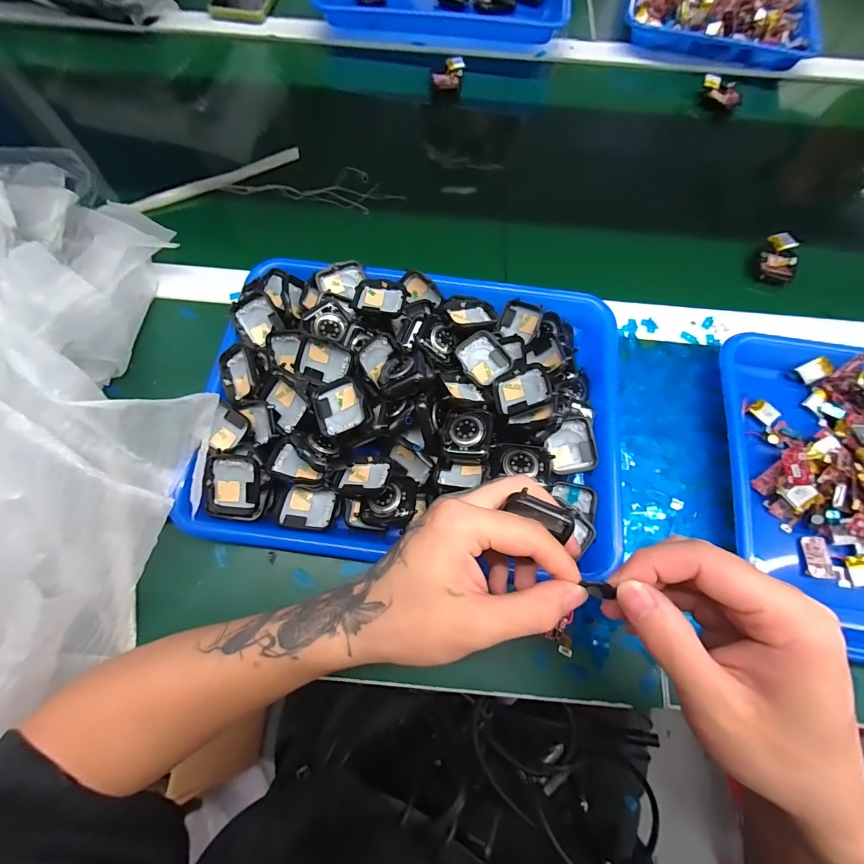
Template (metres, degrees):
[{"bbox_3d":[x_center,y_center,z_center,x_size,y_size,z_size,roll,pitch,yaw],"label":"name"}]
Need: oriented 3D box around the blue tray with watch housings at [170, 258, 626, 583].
[{"bbox_3d":[-0.010,-0.024,0.315,0.321,0.053,0.246,8,70,3],"label":"blue tray with watch housings"}]

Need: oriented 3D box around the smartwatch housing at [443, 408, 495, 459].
[{"bbox_3d":[0.027,0.000,0.293,0.035,0.013,0.041,10,70,3],"label":"smartwatch housing"}]

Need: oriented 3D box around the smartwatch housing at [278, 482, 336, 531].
[{"bbox_3d":[-0.093,0.057,0.294,0.040,0.010,0.033,8,70,3],"label":"smartwatch housing"}]

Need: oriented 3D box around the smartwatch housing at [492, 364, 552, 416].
[{"bbox_3d":[0.070,-0.033,0.303,0.042,0.007,0.034,-20,62,26],"label":"smartwatch housing"}]

